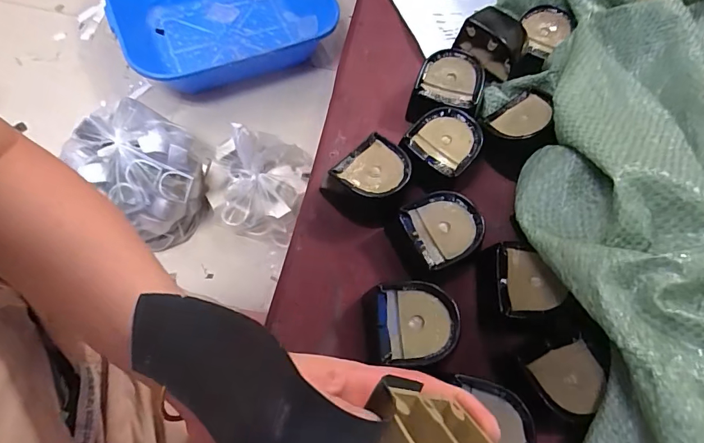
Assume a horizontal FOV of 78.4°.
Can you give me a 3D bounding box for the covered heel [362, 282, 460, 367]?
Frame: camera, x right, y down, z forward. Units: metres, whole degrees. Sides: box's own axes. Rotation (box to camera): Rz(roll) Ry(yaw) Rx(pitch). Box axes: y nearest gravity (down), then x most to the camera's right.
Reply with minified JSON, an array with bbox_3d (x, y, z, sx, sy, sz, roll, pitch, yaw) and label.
[{"bbox_3d":[0.041,0.075,0.306,0.058,0.038,0.054,1,64,-4],"label":"covered heel"}]

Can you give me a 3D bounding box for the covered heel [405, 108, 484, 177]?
[{"bbox_3d":[0.077,-0.063,0.370,0.055,0.042,0.055,39,67,13],"label":"covered heel"}]

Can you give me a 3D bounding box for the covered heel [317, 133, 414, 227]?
[{"bbox_3d":[0.014,-0.035,0.355,0.065,0.043,0.057,36,67,13],"label":"covered heel"}]

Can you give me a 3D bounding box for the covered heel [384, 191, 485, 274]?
[{"bbox_3d":[0.065,0.012,0.336,0.063,0.044,0.058,-10,65,-9],"label":"covered heel"}]

